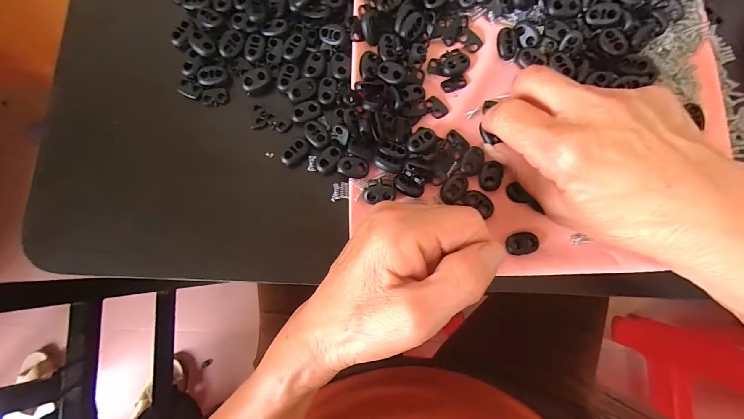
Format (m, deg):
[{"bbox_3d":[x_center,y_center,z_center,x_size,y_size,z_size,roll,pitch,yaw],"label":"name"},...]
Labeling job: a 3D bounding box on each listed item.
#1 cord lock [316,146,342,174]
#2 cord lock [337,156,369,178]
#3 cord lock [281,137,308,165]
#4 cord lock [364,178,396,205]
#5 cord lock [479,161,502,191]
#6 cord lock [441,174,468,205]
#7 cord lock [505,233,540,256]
[{"bbox_3d":[-0.030,-0.035,0.229,0.012,0.005,0.021,37,85,4],"label":"cord lock"},{"bbox_3d":[-0.012,-0.028,0.224,0.023,0.004,0.013,9,104,-25],"label":"cord lock"},{"bbox_3d":[-0.054,-0.040,0.229,0.021,0.007,0.010,-41,85,-4],"label":"cord lock"},{"bbox_3d":[0.005,-0.013,0.222,0.020,0.007,0.015,-9,83,-1],"label":"cord lock"},{"bbox_3d":[0.082,-0.023,0.226,0.015,0.005,0.020,12,84,2],"label":"cord lock"},{"bbox_3d":[0.057,-0.015,0.226,0.015,0.004,0.022,36,85,4],"label":"cord lock"},{"bbox_3d":[0.101,0.023,0.222,0.021,0.004,0.014,-11,83,-1],"label":"cord lock"}]

